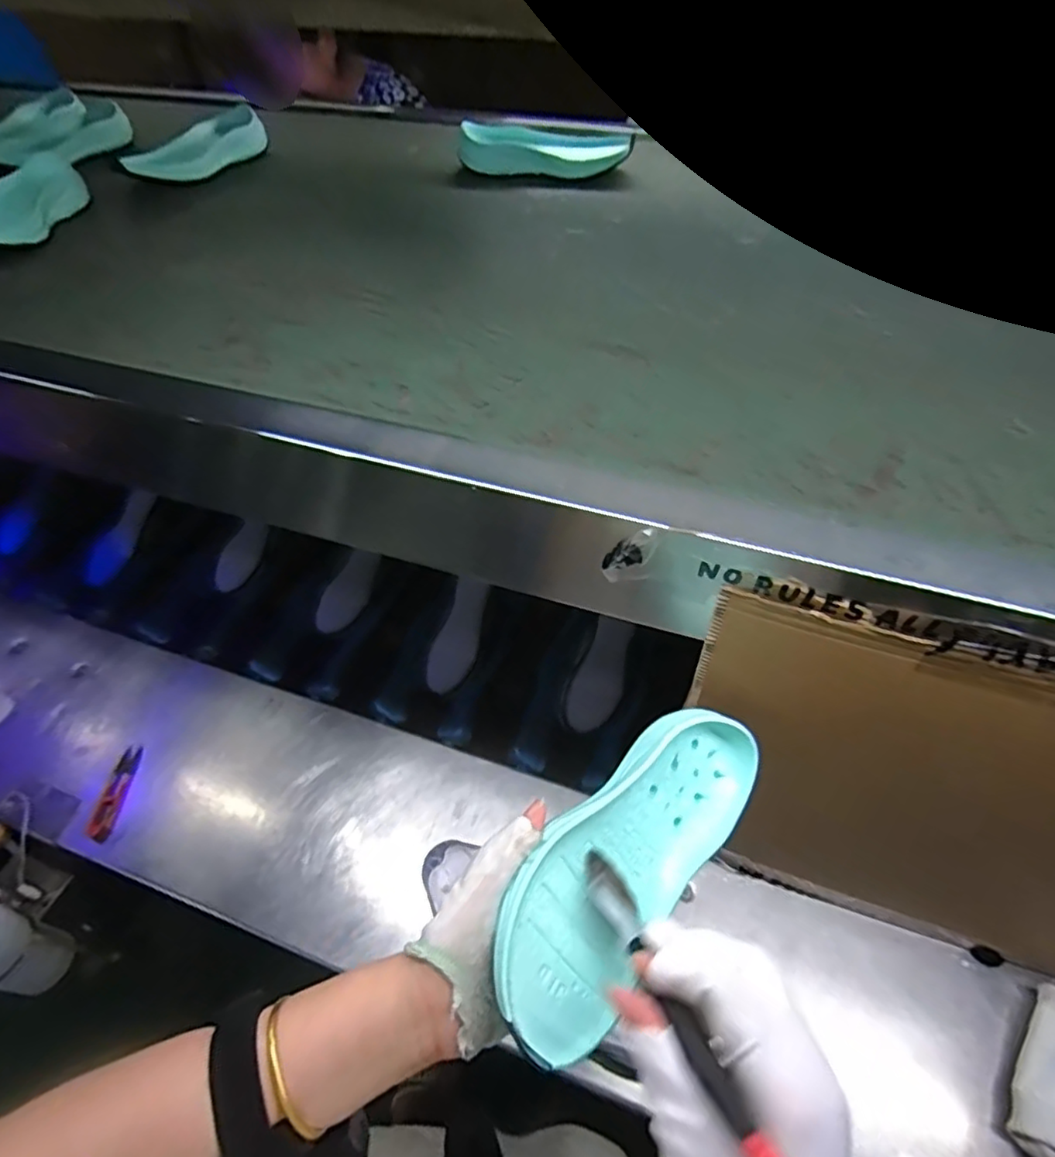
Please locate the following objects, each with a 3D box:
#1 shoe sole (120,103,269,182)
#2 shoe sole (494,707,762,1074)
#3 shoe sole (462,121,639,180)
[{"bbox_3d":[-0.416,-0.555,0.791,0.070,0.049,0.194,21,54,18],"label":"shoe sole"},{"bbox_3d":[0.059,0.156,0.358,0.083,0.036,0.210,49,59,2],"label":"shoe sole"},{"bbox_3d":[0.020,-0.523,0.749,0.203,0.041,0.057,9,51,9],"label":"shoe sole"}]

